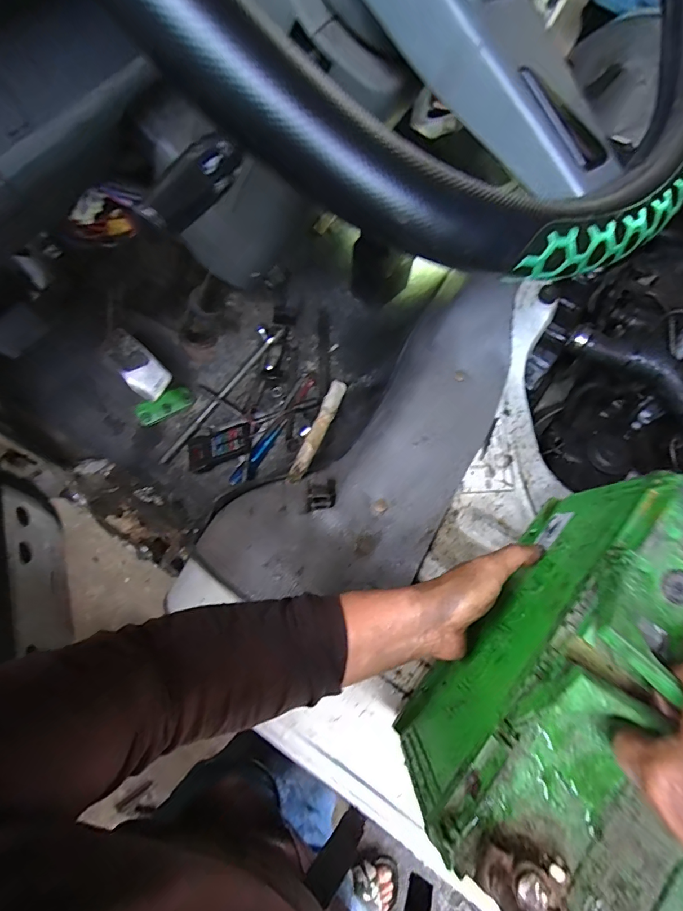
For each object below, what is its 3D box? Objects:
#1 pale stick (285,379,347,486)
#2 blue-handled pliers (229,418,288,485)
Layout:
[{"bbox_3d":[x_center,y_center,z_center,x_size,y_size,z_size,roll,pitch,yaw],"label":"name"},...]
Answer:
[{"bbox_3d":[-0.036,-0.053,0.745,0.027,0.023,0.253,18,50,7],"label":"pale stick"},{"bbox_3d":[-0.152,-0.007,0.812,0.031,0.022,0.153,30,73,11],"label":"blue-handled pliers"}]

